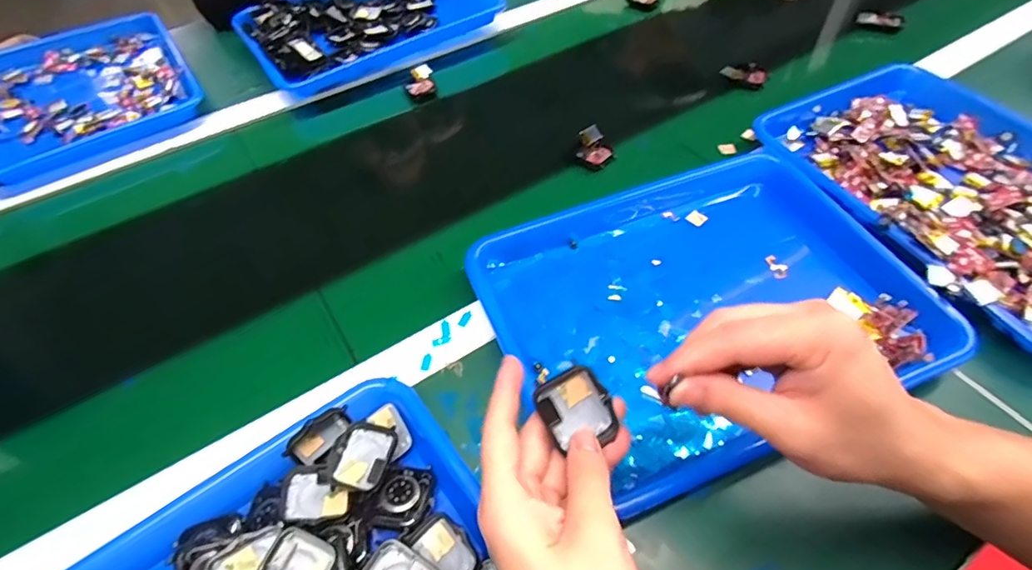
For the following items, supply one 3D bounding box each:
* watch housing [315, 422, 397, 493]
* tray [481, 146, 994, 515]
[{"bbox_3d":[-0.105,0.114,0.340,0.040,0.006,0.043,14,56,14],"label":"watch housing"},{"bbox_3d":[0.148,0.008,0.432,0.329,0.038,0.265,-20,55,-11],"label":"tray"}]

